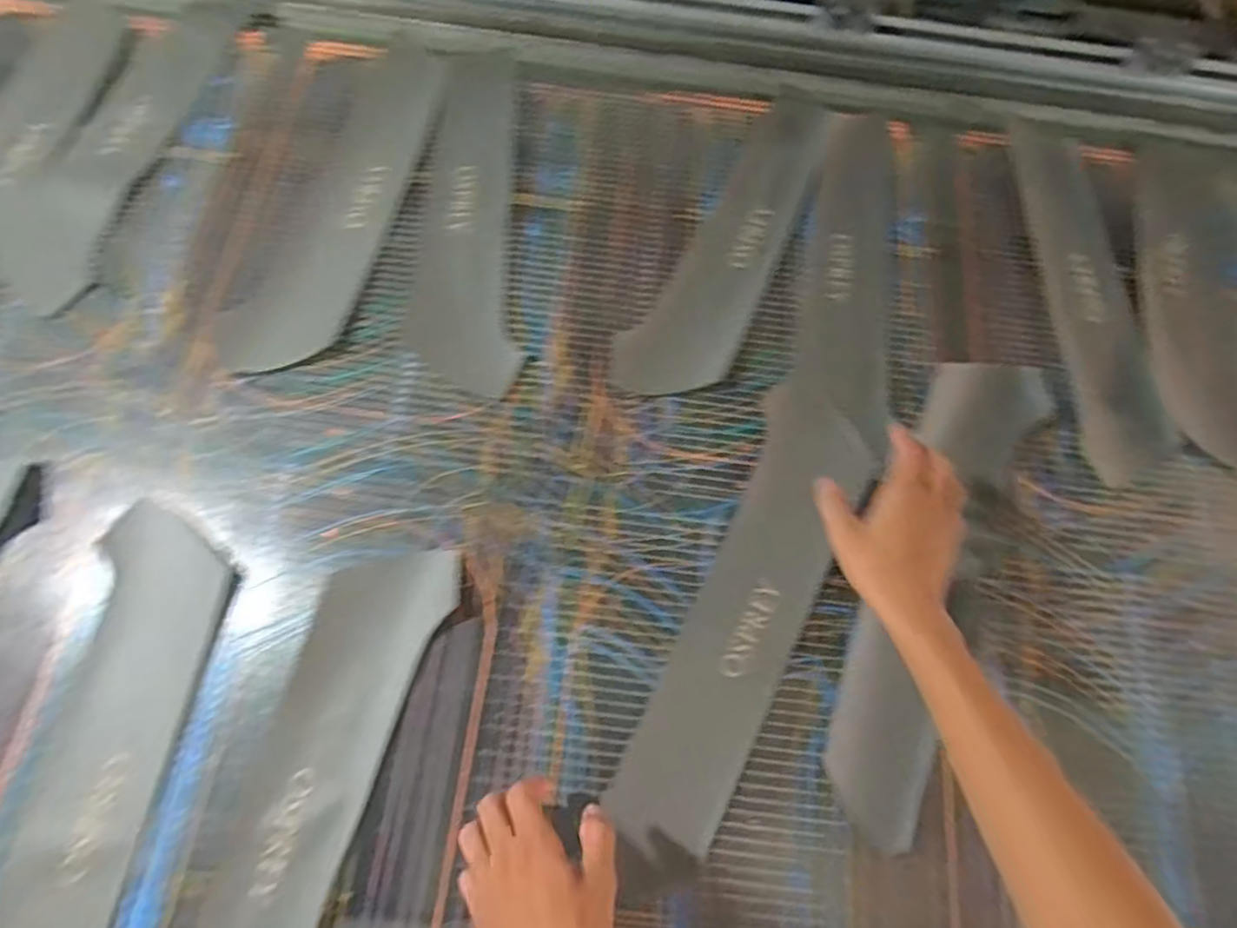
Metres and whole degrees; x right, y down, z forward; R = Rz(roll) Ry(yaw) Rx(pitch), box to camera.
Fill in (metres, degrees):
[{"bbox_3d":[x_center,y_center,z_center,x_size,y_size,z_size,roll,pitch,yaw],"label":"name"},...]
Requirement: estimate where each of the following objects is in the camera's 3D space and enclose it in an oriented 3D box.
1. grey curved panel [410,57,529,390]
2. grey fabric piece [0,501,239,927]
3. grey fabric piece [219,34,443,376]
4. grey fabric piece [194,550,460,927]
[{"bbox_3d":[-0.164,-0.278,0.749,0.110,0.015,0.443,-4,67,-3],"label":"grey curved panel"},{"bbox_3d":[-0.399,0.253,0.517,0.109,0.008,0.443,5,67,0],"label":"grey fabric piece"},{"bbox_3d":[-0.286,-0.286,0.736,0.115,0.011,0.434,13,67,4],"label":"grey fabric piece"},{"bbox_3d":[-0.240,0.276,0.519,0.104,0.008,0.445,13,67,4],"label":"grey fabric piece"}]

